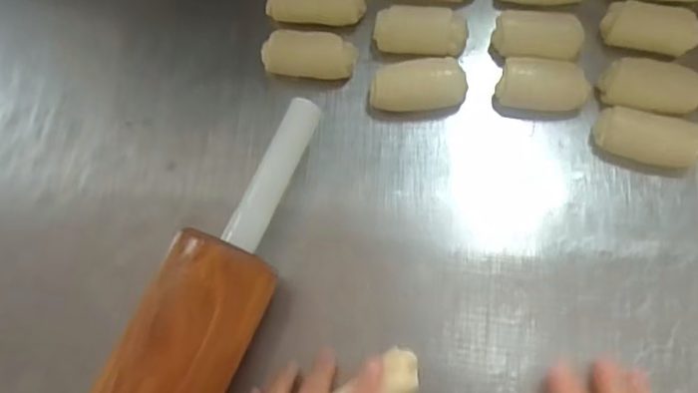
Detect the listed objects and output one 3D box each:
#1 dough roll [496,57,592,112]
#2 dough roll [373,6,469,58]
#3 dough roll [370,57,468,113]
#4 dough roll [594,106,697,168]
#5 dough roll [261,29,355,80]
[{"bbox_3d":[0.155,-0.088,0.476,0.068,0.028,0.035,9,73,8],"label":"dough roll"},{"bbox_3d":[0.061,-0.138,0.502,0.075,0.026,0.037,7,73,8],"label":"dough roll"},{"bbox_3d":[0.056,-0.090,0.485,0.076,0.025,0.037,-8,72,3],"label":"dough roll"},{"bbox_3d":[0.224,-0.042,0.450,0.070,0.036,0.032,18,75,11],"label":"dough roll"},{"bbox_3d":[-0.034,-0.117,0.498,0.076,0.028,0.031,1,72,5],"label":"dough roll"}]

